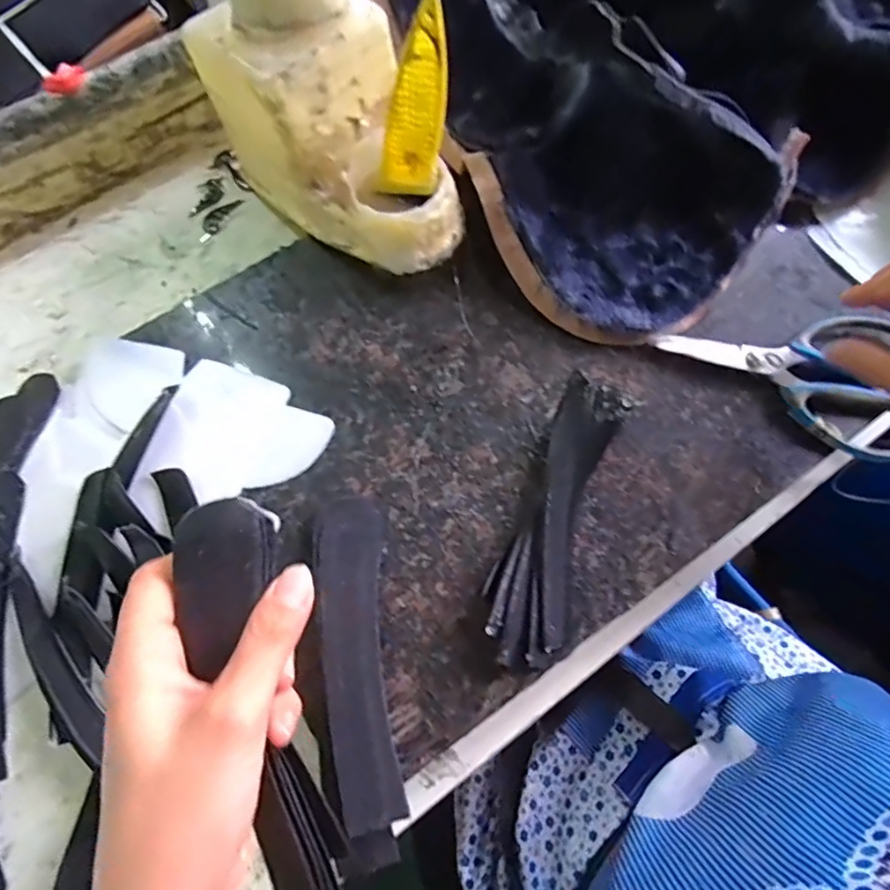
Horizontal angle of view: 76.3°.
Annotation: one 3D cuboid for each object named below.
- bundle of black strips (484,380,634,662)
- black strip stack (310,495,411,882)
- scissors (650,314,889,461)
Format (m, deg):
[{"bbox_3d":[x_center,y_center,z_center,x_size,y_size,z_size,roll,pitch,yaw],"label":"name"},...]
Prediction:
[{"bbox_3d":[0.071,0.040,0.356,0.047,0.025,0.185,19,72,8],"label":"bundle of black strips"},{"bbox_3d":[-0.049,0.126,0.324,0.039,0.029,0.196,-8,71,-2],"label":"black strip stack"},{"bbox_3d":[0.235,-0.056,0.387,0.173,0.017,0.096,18,70,10],"label":"scissors"}]

